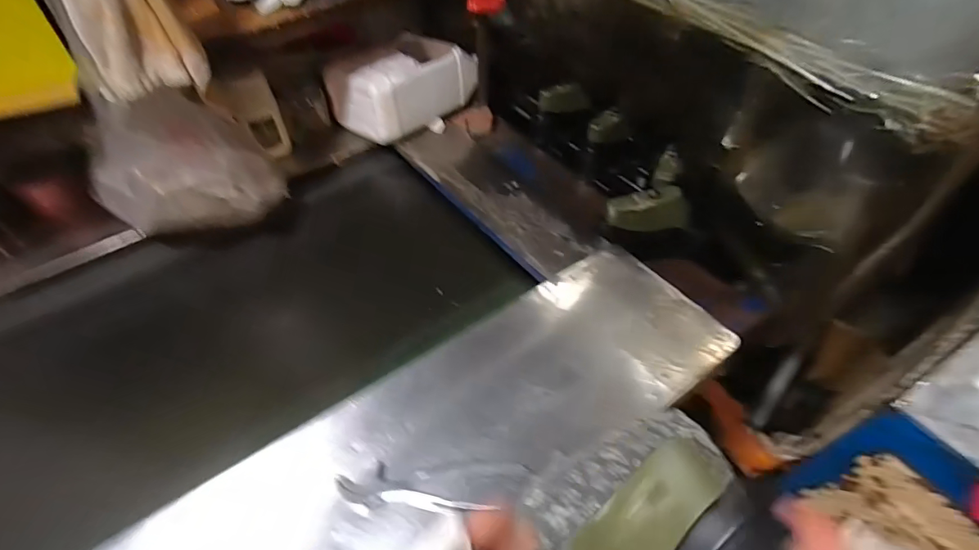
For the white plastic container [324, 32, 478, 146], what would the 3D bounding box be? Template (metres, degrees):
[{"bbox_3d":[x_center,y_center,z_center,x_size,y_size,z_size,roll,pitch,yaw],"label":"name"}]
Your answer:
[{"bbox_3d":[-0.166,-0.392,0.966,0.170,0.123,0.272,36,59,27],"label":"white plastic container"}]

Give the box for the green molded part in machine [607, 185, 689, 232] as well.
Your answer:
[{"bbox_3d":[0.248,-0.102,0.752,0.128,0.048,0.046,-2,50,-1],"label":"green molded part in machine"}]

